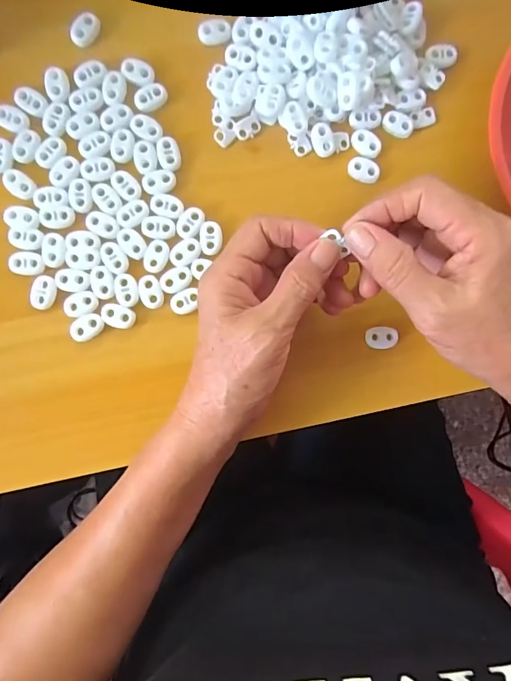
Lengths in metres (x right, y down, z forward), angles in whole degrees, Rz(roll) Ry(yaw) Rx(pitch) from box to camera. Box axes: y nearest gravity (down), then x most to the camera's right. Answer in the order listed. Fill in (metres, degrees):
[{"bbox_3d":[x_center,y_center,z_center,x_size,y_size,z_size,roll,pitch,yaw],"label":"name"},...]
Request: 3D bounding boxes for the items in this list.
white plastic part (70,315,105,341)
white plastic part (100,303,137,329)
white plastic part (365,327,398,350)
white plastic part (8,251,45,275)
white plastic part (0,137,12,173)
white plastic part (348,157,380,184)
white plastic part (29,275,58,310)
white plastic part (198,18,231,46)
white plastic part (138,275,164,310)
[{"bbox_3d":[-0.113,-0.009,0.292,0.023,0.004,0.016,-30,92,-4],"label":"white plastic part"},{"bbox_3d":[-0.093,-0.016,0.293,0.022,0.004,0.015,22,89,-4],"label":"white plastic part"},{"bbox_3d":[0.089,-0.002,0.308,0.022,0.005,0.015,-4,91,-4],"label":"white plastic part"},{"bbox_3d":[-0.152,-0.051,0.288,0.022,0.004,0.015,10,89,-4],"label":"white plastic part"},{"bbox_3d":[-0.169,-0.122,0.287,0.014,0.004,0.022,-2,90,-4],"label":"white plastic part"},{"bbox_3d":[0.076,-0.120,0.305,0.022,0.004,0.016,20,89,-4],"label":"white plastic part"},{"bbox_3d":[-0.141,-0.032,0.289,0.016,0.004,0.022,9,90,-4],"label":"white plastic part"},{"bbox_3d":[-0.028,-0.210,0.296,0.021,0.004,0.013,-10,91,-4],"label":"white plastic part"},{"bbox_3d":[-0.071,-0.033,0.295,0.015,0.004,0.023,-22,92,-4],"label":"white plastic part"}]

